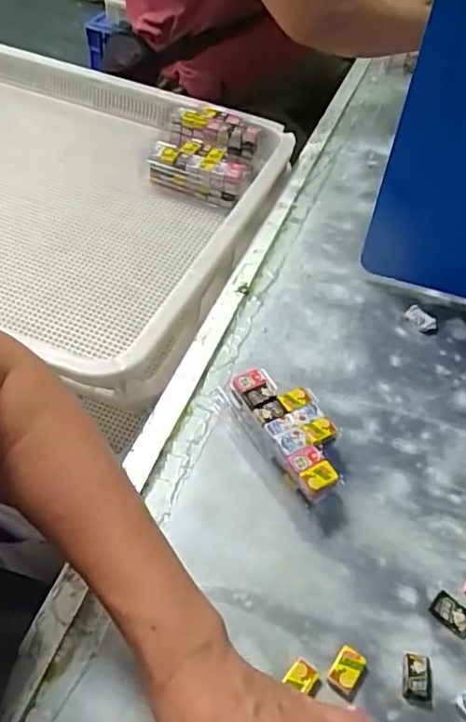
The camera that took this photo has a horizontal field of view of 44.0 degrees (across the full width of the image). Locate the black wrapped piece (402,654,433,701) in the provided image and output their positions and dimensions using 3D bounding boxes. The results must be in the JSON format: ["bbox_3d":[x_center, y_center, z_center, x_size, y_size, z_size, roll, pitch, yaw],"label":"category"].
[{"bbox_3d":[0.123,0.209,0.382,0.020,0.009,0.026,8,52,2],"label":"black wrapped piece"}]

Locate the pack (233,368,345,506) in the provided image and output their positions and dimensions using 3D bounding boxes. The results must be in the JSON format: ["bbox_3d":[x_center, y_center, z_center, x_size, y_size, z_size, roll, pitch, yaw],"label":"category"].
[{"bbox_3d":[0.049,0.060,0.478,0.054,0.042,0.116,-23,57,-21],"label":"pack"}]

